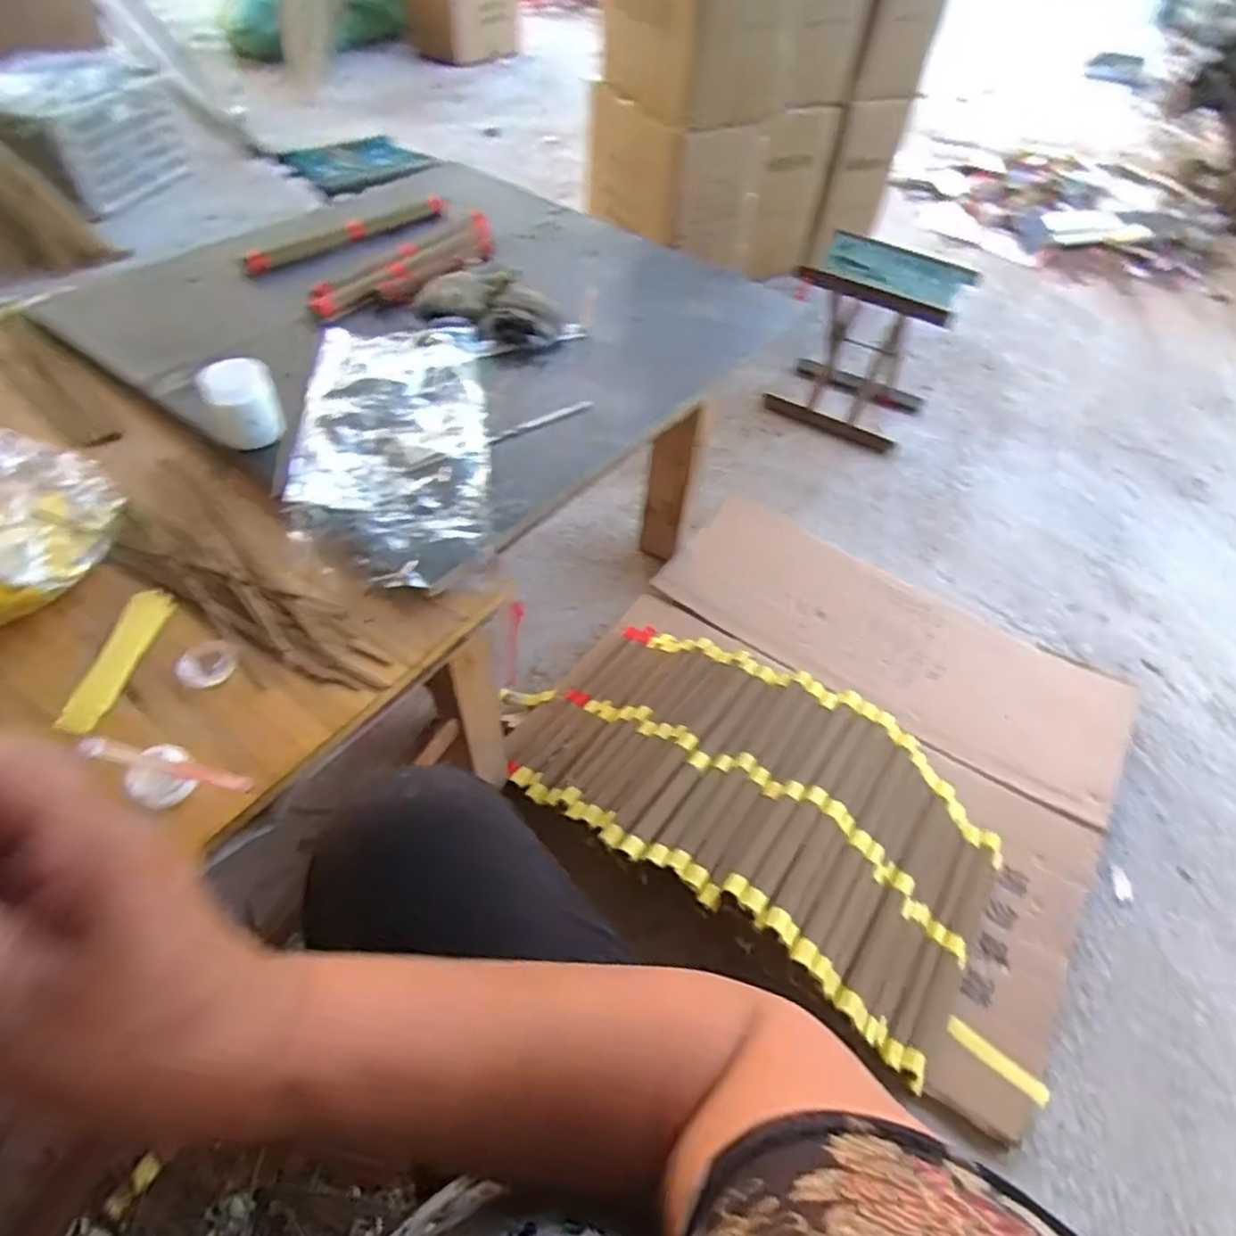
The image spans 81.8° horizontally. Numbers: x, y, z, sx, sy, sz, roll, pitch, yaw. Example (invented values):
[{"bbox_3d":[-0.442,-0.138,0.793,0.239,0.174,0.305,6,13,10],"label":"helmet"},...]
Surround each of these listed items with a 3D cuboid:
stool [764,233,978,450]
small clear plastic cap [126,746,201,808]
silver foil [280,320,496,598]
[{"bbox_3d":[0.508,-0.567,1.475,0.285,0.302,0.229,30,52,19],"label":"stool"},{"bbox_3d":[-0.304,0.107,0.479,0.039,0.019,0.040,3,49,-3],"label":"small clear plastic cap"},{"bbox_3d":[-0.218,-0.179,0.700,0.172,0.035,0.369,-4,49,-9],"label":"silver foil"}]

